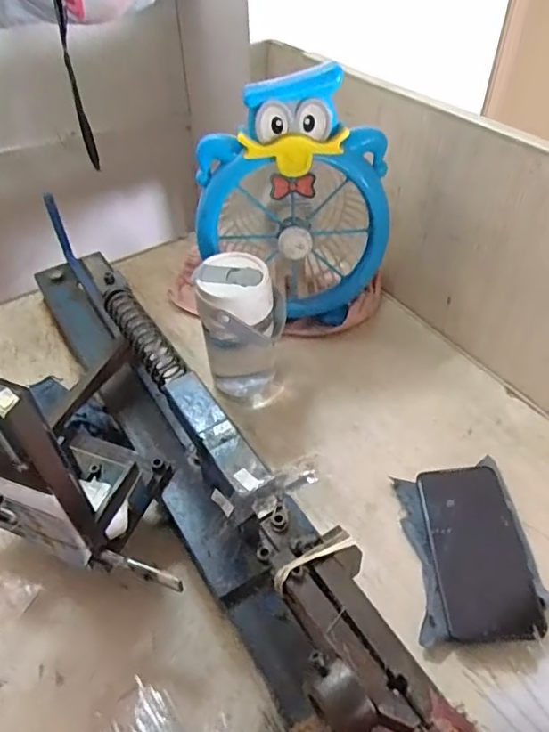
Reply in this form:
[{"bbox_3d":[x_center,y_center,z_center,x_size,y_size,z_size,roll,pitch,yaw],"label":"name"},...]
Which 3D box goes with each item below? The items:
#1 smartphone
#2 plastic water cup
[{"bbox_3d":[0.181,0.162,0.493,0.076,0.008,0.158,-12,46,13],"label":"smartphone"},{"bbox_3d":[-0.033,-0.032,0.607,0.094,0.164,0.086,-9,46,-6],"label":"plastic water cup"}]

